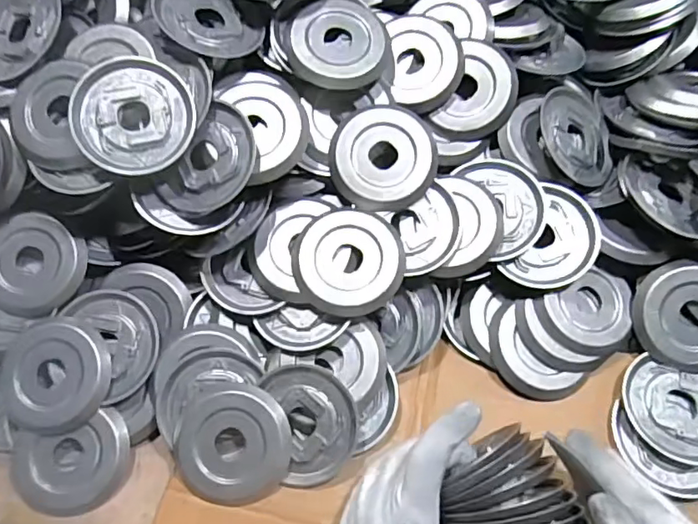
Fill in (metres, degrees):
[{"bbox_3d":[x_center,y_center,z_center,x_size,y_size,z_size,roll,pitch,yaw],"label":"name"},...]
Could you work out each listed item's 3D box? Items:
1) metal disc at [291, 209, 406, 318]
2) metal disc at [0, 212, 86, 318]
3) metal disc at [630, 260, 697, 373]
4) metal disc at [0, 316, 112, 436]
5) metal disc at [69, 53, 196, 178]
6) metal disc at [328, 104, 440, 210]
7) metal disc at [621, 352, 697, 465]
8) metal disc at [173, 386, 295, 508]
[{"bbox_3d":[0.000,-0.001,0.422,0.082,0.009,0.082,0,74,1],"label":"metal disc"},{"bbox_3d":[-0.253,0.002,0.441,0.081,0.008,0.079,0,81,1],"label":"metal disc"},{"bbox_3d":[0.263,0.041,0.425,0.080,0.013,0.082,-1,84,8],"label":"metal disc"},{"bbox_3d":[-0.221,0.086,0.420,0.078,0.012,0.083,0,82,0],"label":"metal disc"},{"bbox_3d":[-0.158,-0.108,0.405,0.085,0.007,0.085,1,84,-10],"label":"metal disc"},{"bbox_3d":[0.027,-0.084,0.438,0.081,0.010,0.084,0,83,2],"label":"metal disc"},{"bbox_3d":[0.247,0.111,0.411,0.082,0.008,0.072,13,61,9],"label":"metal disc"},{"bbox_3d":[-0.083,0.131,0.399,0.080,0.011,0.080,-1,77,5],"label":"metal disc"}]

